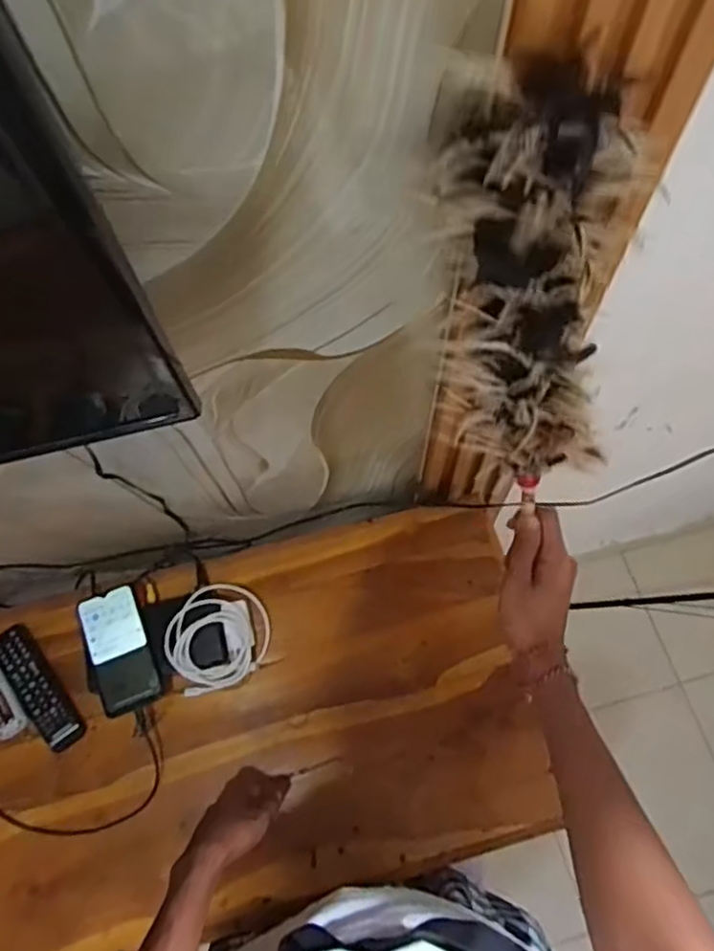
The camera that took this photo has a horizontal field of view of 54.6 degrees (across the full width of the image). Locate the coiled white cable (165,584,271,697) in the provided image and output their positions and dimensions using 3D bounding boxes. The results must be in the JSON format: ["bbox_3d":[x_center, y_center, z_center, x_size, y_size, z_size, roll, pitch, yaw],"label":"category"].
[{"bbox_3d":[-0.179,0.205,0.897,0.124,0.047,0.131,-1,65,1],"label":"coiled white cable"}]

